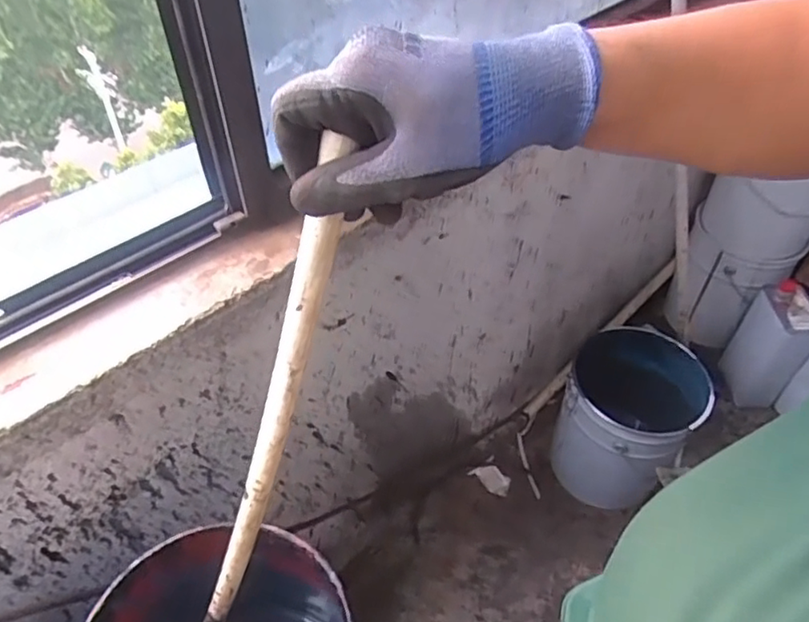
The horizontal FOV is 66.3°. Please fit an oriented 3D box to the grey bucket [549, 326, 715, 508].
[{"bbox_3d":[0.525,0.269,1.495,0.280,0.364,0.286,0,47,0],"label":"grey bucket"}]

